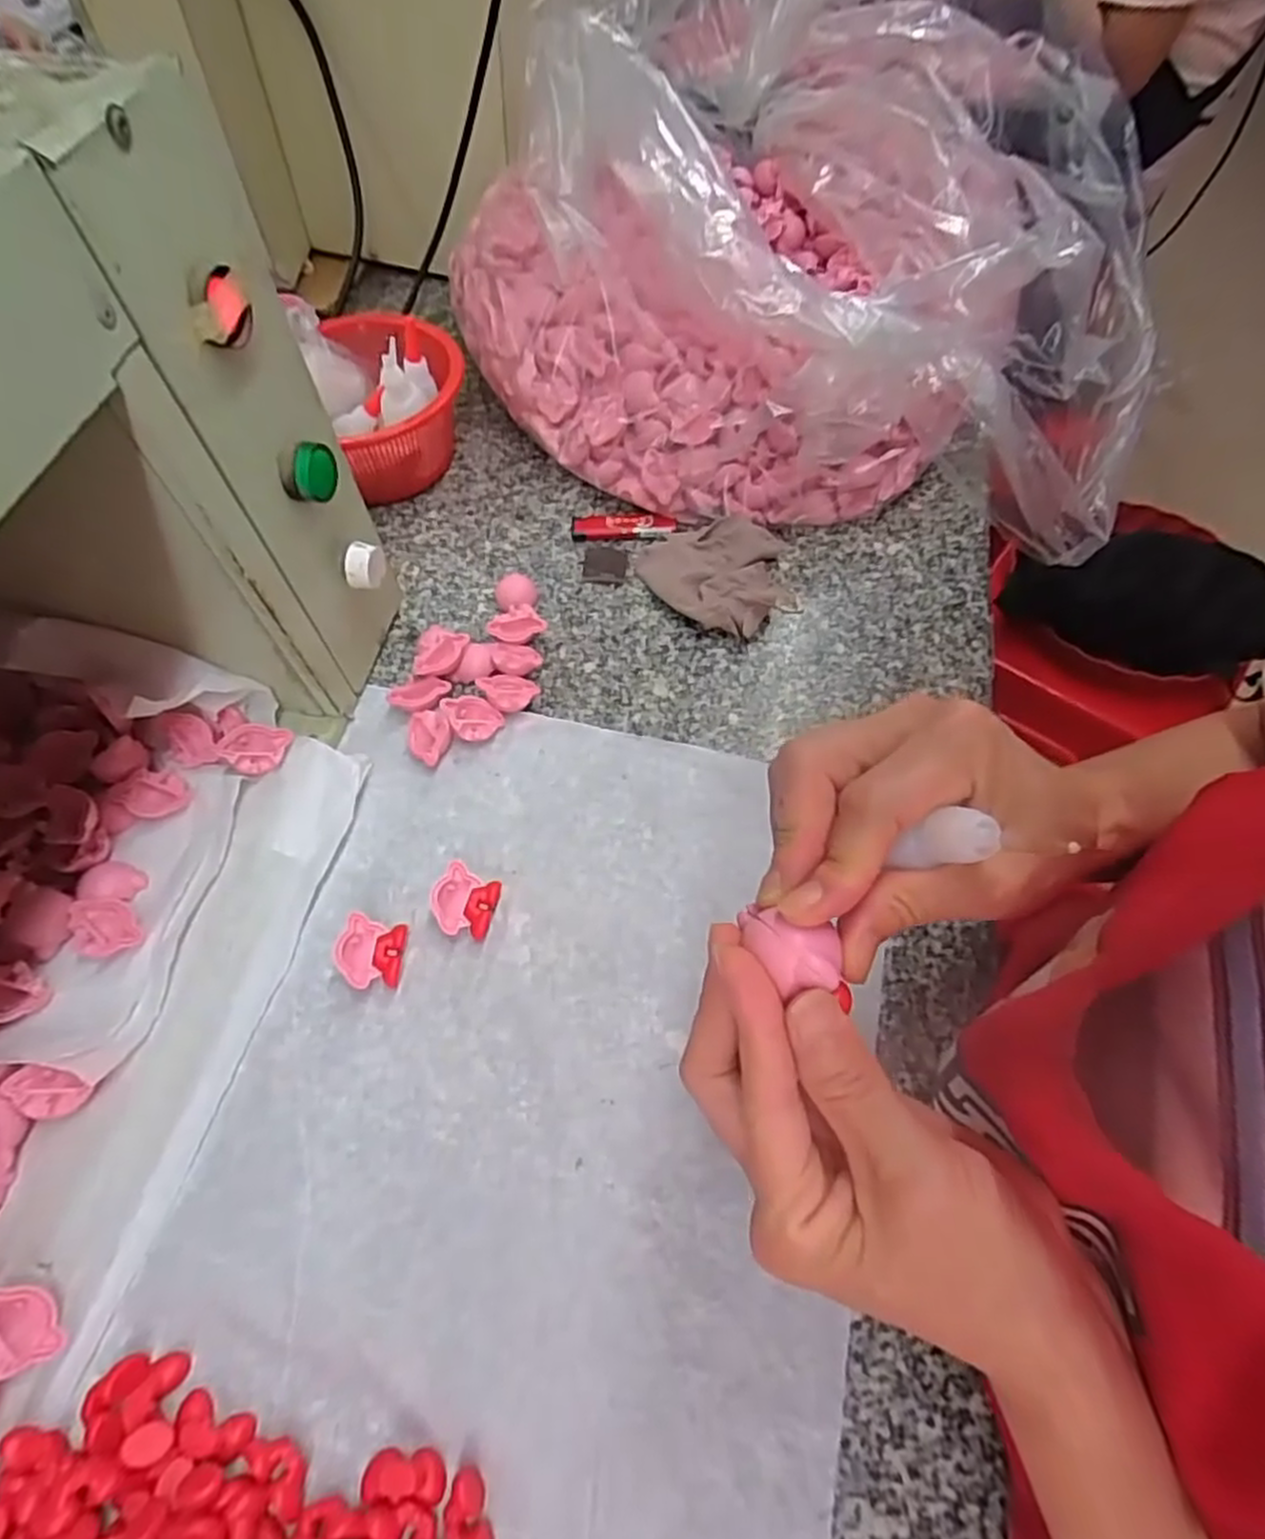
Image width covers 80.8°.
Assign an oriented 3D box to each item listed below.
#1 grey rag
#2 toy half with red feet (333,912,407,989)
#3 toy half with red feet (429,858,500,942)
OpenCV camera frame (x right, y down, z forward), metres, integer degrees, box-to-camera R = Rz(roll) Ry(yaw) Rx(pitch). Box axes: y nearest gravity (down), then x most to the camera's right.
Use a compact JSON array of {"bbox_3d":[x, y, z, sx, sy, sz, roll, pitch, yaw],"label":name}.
[{"bbox_3d":[0.063,-0.134,0.508,0.095,0.021,0.096,-34,65,-17],"label":"grey rag"},{"bbox_3d":[-0.134,0.094,0.382,0.032,0.016,0.035,2,60,3],"label":"toy half with red feet"},{"bbox_3d":[-0.089,0.070,0.394,0.035,0.012,0.035,3,63,-6],"label":"toy half with red feet"}]

